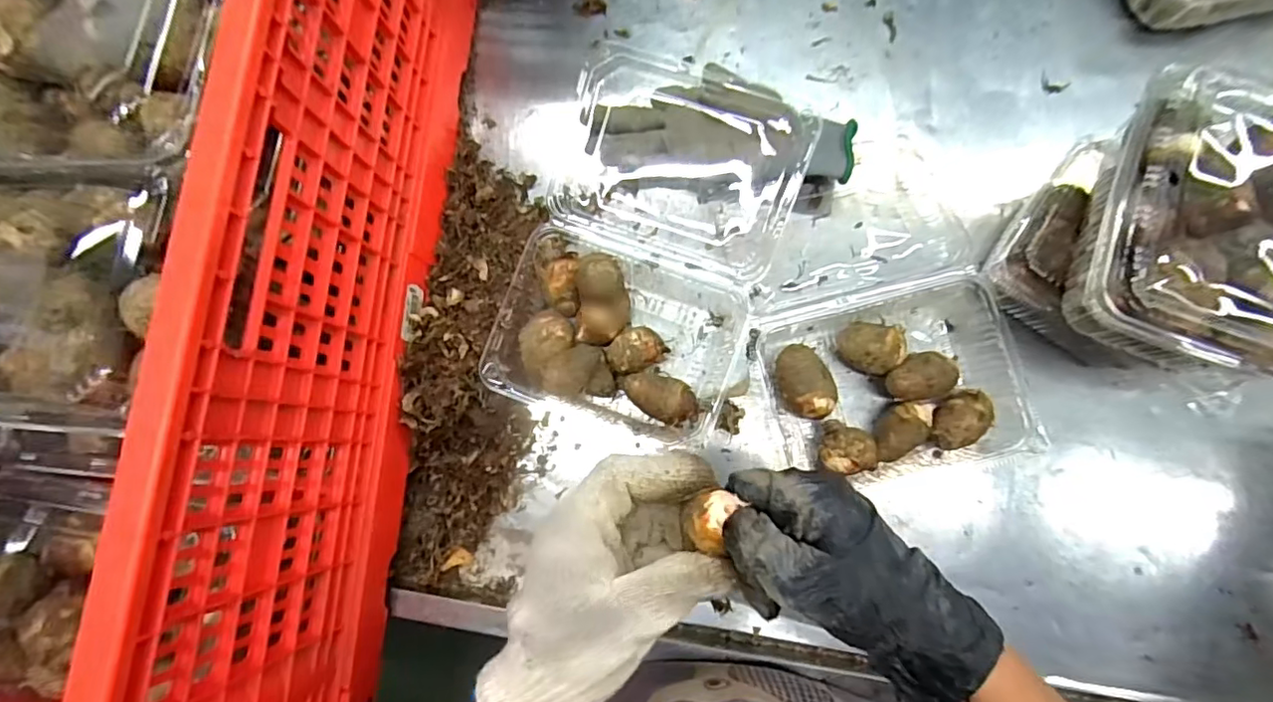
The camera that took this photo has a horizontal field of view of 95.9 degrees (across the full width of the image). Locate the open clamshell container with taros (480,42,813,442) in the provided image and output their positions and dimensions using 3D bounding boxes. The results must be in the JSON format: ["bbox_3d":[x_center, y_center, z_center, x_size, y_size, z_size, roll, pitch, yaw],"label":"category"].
[{"bbox_3d":[0.013,-0.089,0.435,0.184,0.072,0.292,20,83,6],"label":"open clamshell container with taros"}]

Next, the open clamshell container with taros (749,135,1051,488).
[{"bbox_3d":[0.174,-0.035,0.428,0.167,0.053,0.250,-8,81,2],"label":"open clamshell container with taros"}]

